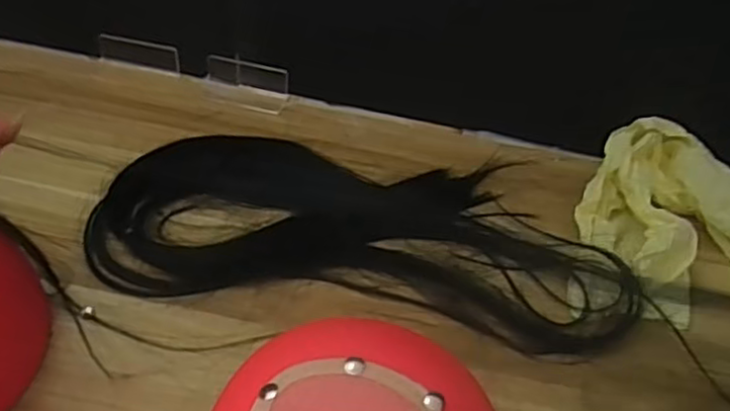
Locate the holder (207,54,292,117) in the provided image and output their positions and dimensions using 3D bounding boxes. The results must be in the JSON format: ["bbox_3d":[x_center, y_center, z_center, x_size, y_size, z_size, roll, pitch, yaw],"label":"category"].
[{"bbox_3d":[-0.117,-0.119,0.653,0.082,0.028,0.038,14,44,7],"label":"holder"}]

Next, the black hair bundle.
[{"bbox_3d":[-0.002,0.012,0.539,0.400,0.019,0.183,8,44,1],"label":"black hair bundle"}]

